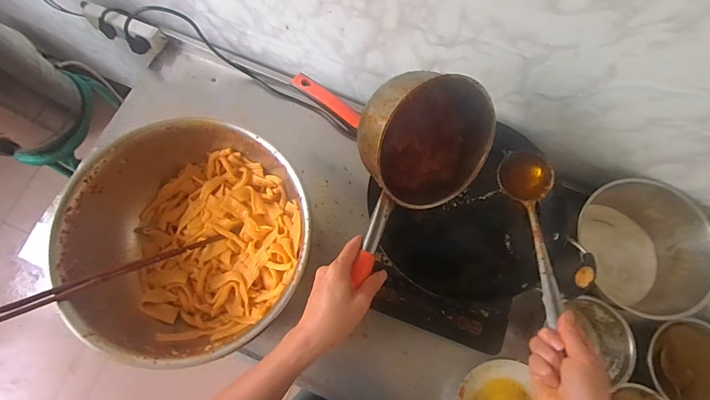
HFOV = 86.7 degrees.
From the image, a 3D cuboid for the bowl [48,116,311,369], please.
[{"bbox_3d":[-0.273,0.071,0.666,0.371,0.185,0.375,0,75,-1],"label":"bowl"}]

